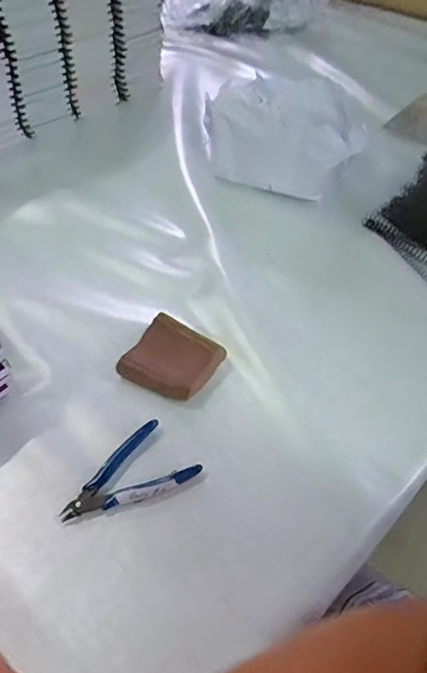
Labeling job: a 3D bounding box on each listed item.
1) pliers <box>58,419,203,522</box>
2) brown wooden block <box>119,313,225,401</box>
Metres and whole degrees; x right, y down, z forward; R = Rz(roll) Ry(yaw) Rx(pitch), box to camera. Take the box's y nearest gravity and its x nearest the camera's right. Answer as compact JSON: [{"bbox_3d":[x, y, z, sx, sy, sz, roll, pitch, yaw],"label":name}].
[{"bbox_3d":[-0.080,0.127,0.481,0.117,0.010,0.069,-29,54,-22],"label":"pliers"},{"bbox_3d":[-0.041,0.023,0.567,0.090,0.023,0.084,24,53,21],"label":"brown wooden block"}]

